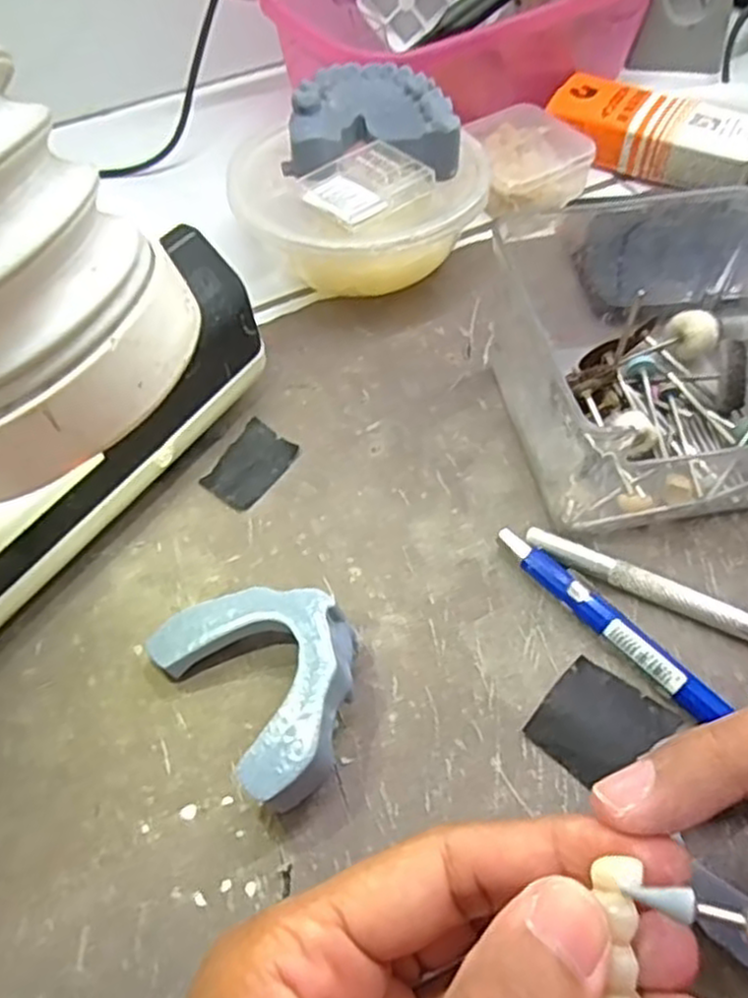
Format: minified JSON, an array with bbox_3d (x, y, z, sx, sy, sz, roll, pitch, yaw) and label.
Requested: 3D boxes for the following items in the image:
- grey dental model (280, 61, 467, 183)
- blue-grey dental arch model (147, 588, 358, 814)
[{"bbox_3d":[0.001,-0.154,0.305,0.066,0.021,0.051,2,55,3],"label":"grey dental model"},{"bbox_3d":[-0.027,0.049,0.211,0.046,0.025,0.064,-34,61,-21],"label":"blue-grey dental arch model"}]

